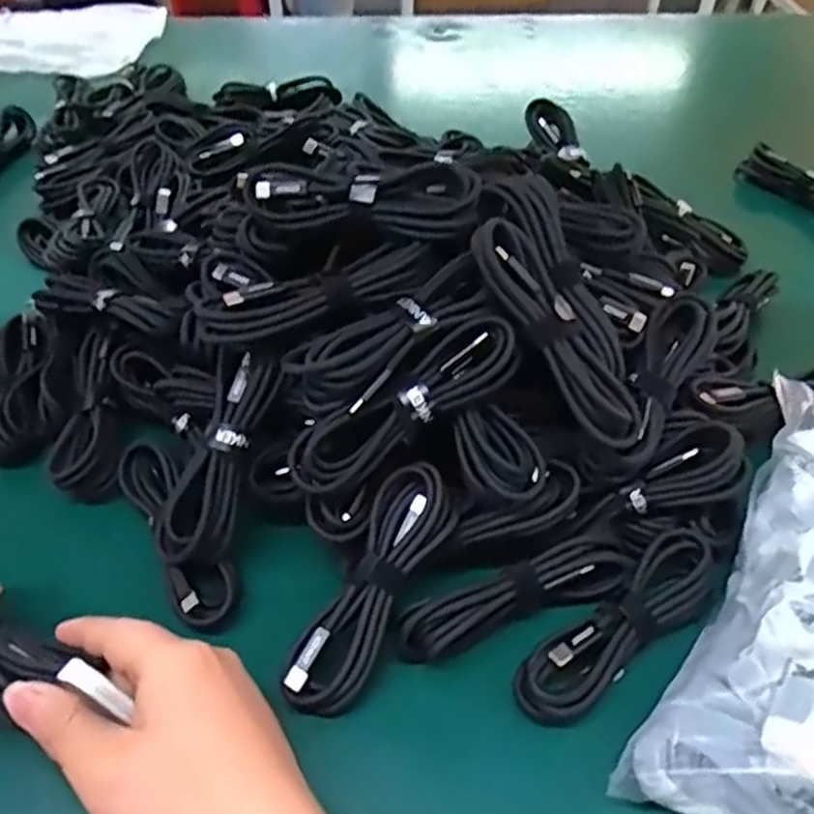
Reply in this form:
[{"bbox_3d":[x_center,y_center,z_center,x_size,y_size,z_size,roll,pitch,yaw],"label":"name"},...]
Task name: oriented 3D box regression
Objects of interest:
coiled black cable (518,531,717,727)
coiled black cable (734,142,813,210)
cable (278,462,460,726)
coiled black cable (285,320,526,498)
[{"bbox_3d":[0.096,0.096,0.336,0.119,0.018,0.029,-32,55,-27],"label":"coiled black cable"},{"bbox_3d":[0.317,-0.176,0.608,0.019,0.034,0.113,-28,54,-25],"label":"coiled black cable"},{"bbox_3d":[-0.014,0.079,0.332,0.034,0.013,0.114,23,70,19],"label":"cable"},{"bbox_3d":[-0.002,-0.001,0.335,0.114,0.025,0.026,-34,53,-2],"label":"coiled black cable"}]

